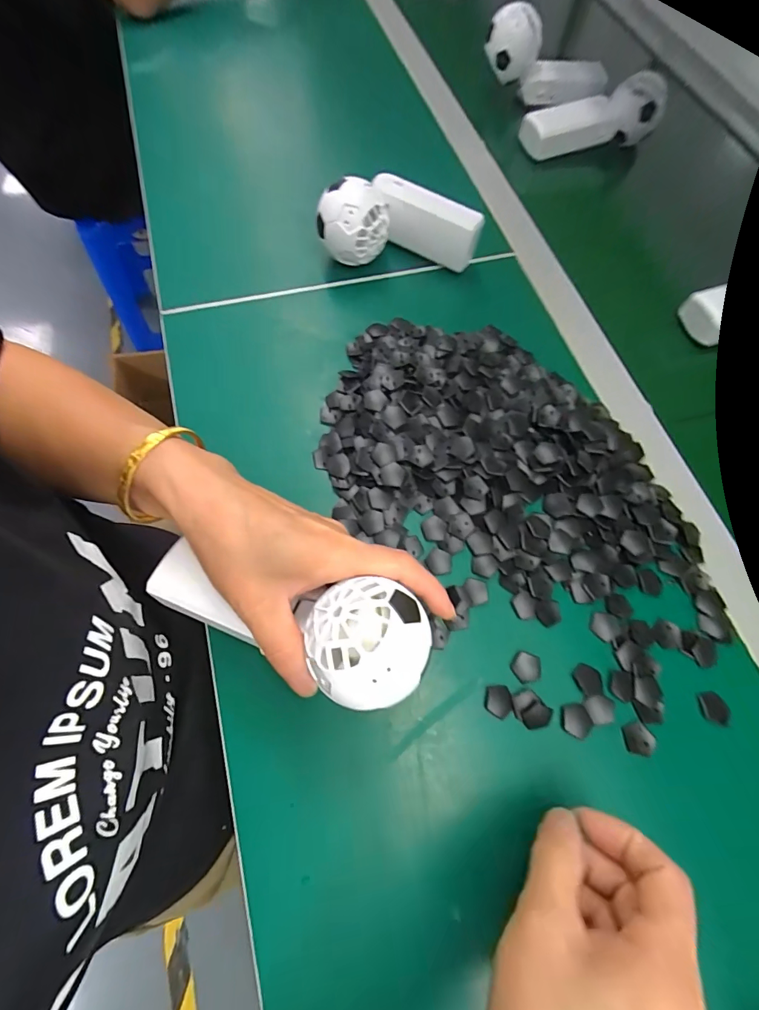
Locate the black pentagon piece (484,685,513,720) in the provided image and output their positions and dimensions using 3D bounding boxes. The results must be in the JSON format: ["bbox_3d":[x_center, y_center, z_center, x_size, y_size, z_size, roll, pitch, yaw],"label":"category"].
[{"bbox_3d":[0.076,0.124,0.251,0.017,0.004,0.018,-4,68,-6],"label":"black pentagon piece"}]

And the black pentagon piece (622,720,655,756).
[{"bbox_3d":[0.162,0.146,0.247,0.019,0.004,0.018,14,67,1],"label":"black pentagon piece"}]

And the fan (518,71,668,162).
[{"bbox_3d":[0.253,-0.468,0.477,0.171,0.054,0.053,-17,70,-9],"label":"fan"}]

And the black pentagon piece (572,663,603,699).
[{"bbox_3d":[0.137,0.114,0.259,0.017,0.004,0.020,-31,74,-16],"label":"black pentagon piece"}]

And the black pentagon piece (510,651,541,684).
[{"bbox_3d":[0.097,0.106,0.259,0.019,0.004,0.019,-33,74,-16],"label":"black pentagon piece"}]

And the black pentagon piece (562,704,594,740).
[{"bbox_3d":[0.125,0.136,0.249,0.019,0.004,0.018,-3,68,-6],"label":"black pentagon piece"}]

